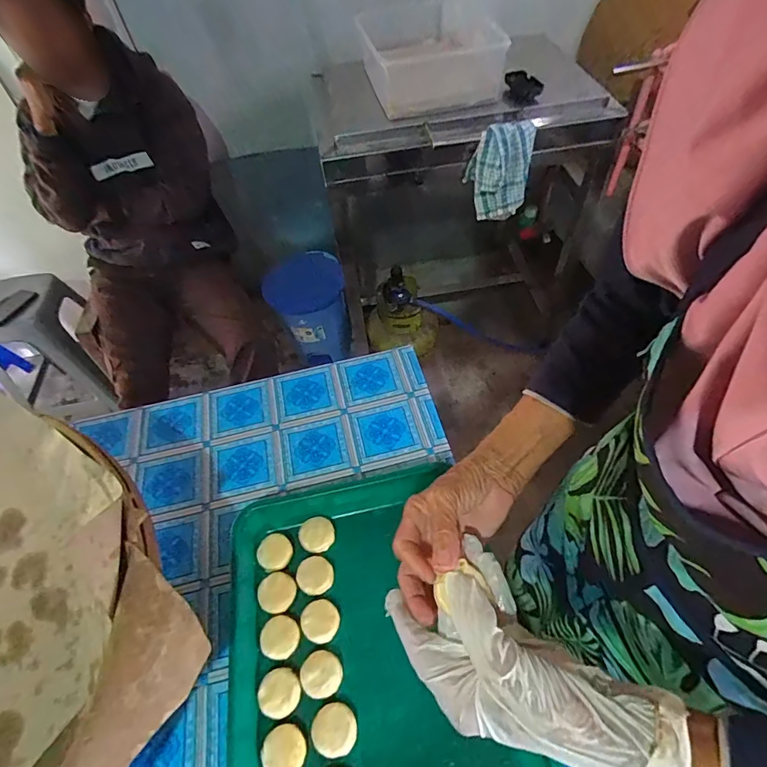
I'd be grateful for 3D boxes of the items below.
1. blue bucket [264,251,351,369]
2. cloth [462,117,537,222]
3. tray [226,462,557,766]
[{"bbox_3d":[-0.255,-0.261,1.563,0.246,0.347,0.240,-3,53,4],"label":"blue bucket"},{"bbox_3d":[0.259,-0.476,1.010,0.140,0.208,0.053,4,54,9],"label":"cloth"},{"bbox_3d":[-0.013,0.274,0.439,0.286,0.044,0.368,-13,53,-4],"label":"tray"}]

